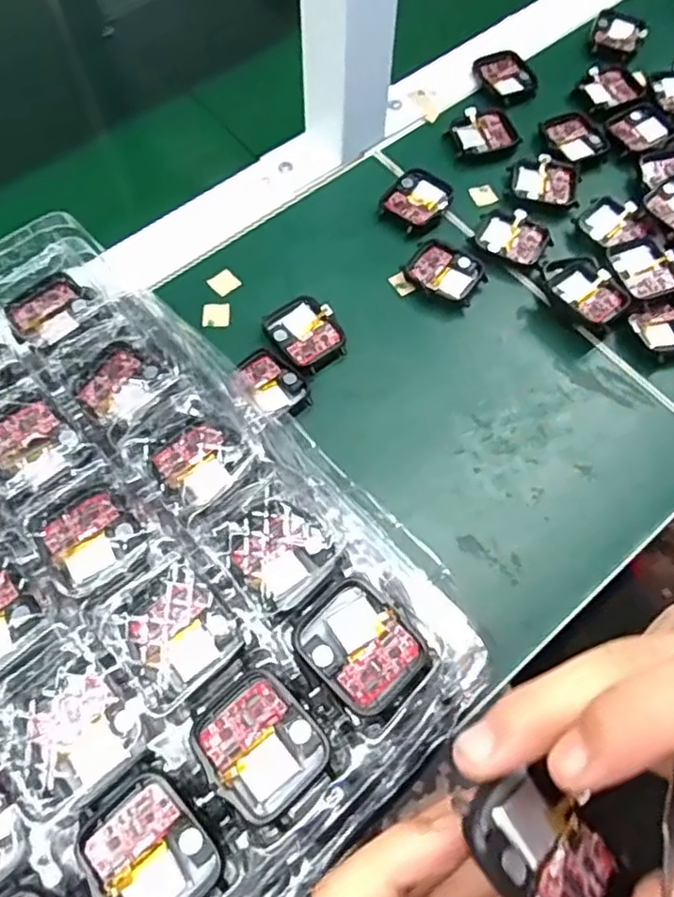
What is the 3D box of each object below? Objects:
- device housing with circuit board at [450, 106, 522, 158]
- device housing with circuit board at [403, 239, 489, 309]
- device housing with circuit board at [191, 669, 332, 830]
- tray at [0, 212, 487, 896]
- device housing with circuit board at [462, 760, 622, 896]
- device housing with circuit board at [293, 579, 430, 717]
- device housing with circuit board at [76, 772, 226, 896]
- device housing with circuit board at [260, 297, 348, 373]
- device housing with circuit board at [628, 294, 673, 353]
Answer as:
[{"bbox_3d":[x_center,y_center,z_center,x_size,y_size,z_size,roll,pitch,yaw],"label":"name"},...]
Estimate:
[{"bbox_3d":[0.101,-0.219,0.448,0.043,0.007,0.035,-11,67,-6],"label":"device housing with circuit board"},{"bbox_3d":[0.066,-0.109,0.402,0.047,0.011,0.039,32,69,12],"label":"device housing with circuit board"},{"bbox_3d":[-0.027,0.103,0.227,0.037,0.007,0.042,-38,72,-16],"label":"device housing with circuit board"},{"bbox_3d":[-0.132,0.066,0.255,0.266,0.035,0.293,-41,73,-17],"label":"tray"},{"bbox_3d":[0.054,0.103,0.164,0.035,0.004,0.040,-20,62,-43],"label":"device housing with circuit board"},{"bbox_3d":[0.009,0.072,0.239,0.036,0.006,0.043,-40,73,-17],"label":"device housing with circuit board"},{"bbox_3d":[-0.062,0.135,0.216,0.036,0.009,0.043,-38,72,-16],"label":"device housing with circuit board"},{"bbox_3d":[-0.018,-0.066,0.383,0.037,0.014,0.044,-34,71,-15],"label":"device housing with circuit board"},{"bbox_3d":[0.195,-0.073,0.388,0.037,0.009,0.033,-12,67,-6],"label":"device housing with circuit board"}]

